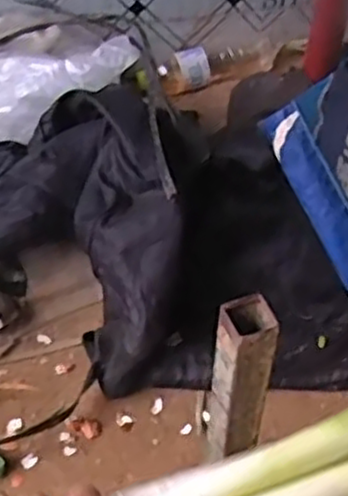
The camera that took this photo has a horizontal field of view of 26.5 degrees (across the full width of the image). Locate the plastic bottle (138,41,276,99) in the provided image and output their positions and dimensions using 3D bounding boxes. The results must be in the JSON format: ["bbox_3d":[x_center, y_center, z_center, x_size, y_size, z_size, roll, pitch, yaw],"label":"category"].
[{"bbox_3d":[0.066,-0.307,1.228,0.232,0.055,0.058,-19,52,-21],"label":"plastic bottle"}]

